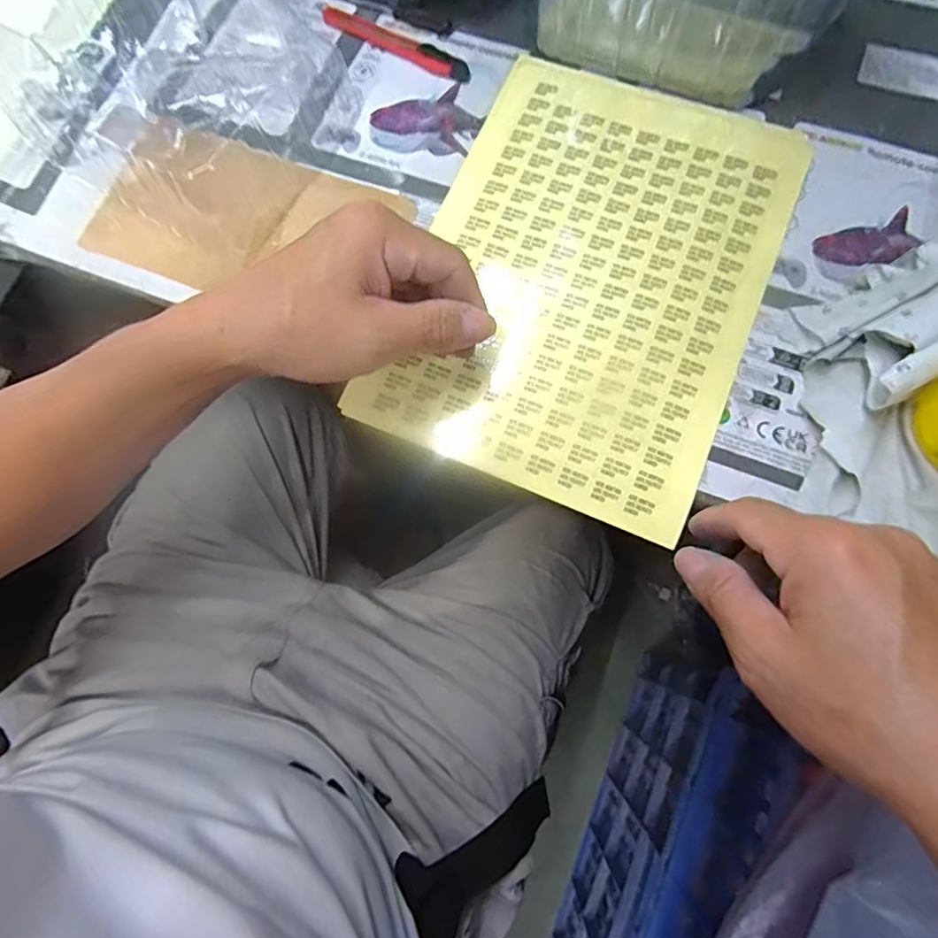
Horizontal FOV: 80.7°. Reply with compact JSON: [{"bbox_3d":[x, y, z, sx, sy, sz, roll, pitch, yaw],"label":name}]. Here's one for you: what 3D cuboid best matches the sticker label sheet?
[{"bbox_3d":[0.075,-0.125,0.350,0.206,0.005,0.290,23,77,8],"label":"sticker label sheet"}]

